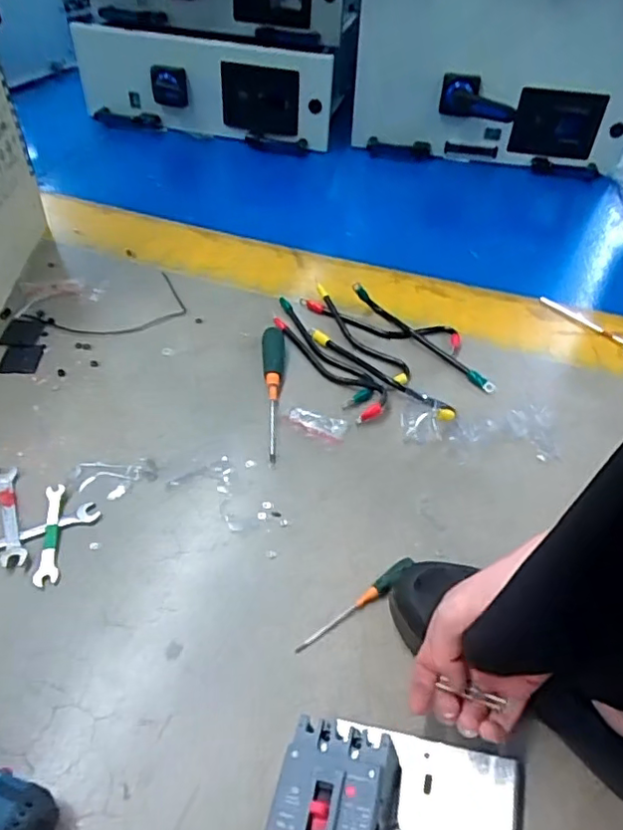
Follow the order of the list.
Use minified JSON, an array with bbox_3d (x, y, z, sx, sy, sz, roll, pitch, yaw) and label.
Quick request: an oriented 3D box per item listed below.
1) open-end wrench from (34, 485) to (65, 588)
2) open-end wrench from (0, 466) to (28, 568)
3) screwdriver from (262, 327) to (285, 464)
[{"bbox_3d":[-0.278,0.125,0.621,0.023,0.009,0.117,-8,47,-9],"label":"open-end wrench"},{"bbox_3d":[-0.328,0.106,0.636,0.026,0.008,0.133,-16,49,-16],"label":"open-end wrench"},{"bbox_3d":[-0.049,-0.034,0.772,0.029,0.027,0.220,-2,47,-3],"label":"screwdriver"}]

